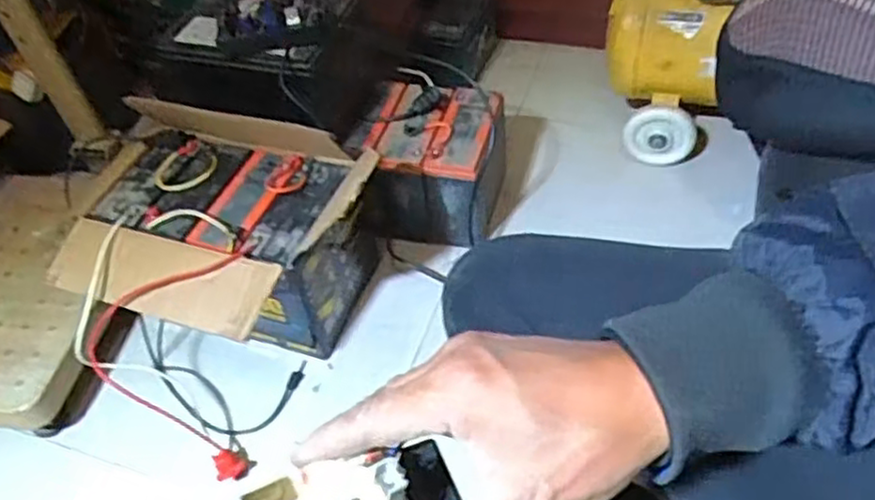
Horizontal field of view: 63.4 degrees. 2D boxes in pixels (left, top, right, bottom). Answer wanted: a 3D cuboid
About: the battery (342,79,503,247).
[{"bbox_3d":[-0.010,-0.136,1.108,0.206,0.170,0.198,3,50,9],"label":"battery"}]

